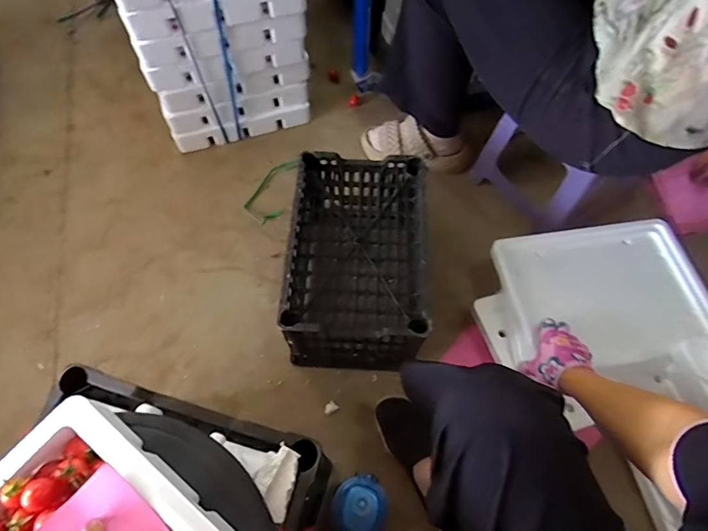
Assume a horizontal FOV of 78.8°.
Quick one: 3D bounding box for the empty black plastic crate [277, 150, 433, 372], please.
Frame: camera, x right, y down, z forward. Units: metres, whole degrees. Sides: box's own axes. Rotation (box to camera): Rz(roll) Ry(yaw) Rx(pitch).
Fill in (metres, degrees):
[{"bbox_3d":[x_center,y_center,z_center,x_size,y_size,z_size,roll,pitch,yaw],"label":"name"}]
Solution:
[{"bbox_3d":[0.008,0.002,0.834,0.240,0.206,0.379,2,64,2],"label":"empty black plastic crate"}]

